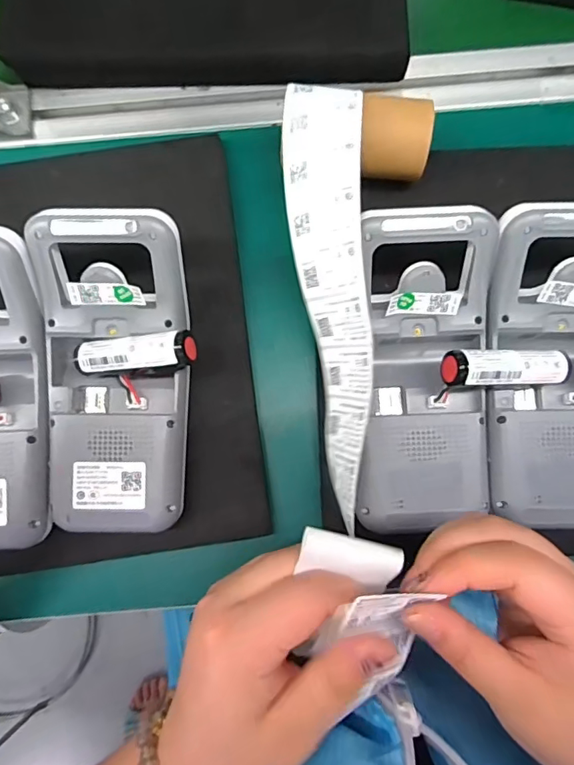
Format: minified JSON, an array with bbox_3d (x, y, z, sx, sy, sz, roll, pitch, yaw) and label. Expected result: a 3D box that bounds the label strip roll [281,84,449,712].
[{"bbox_3d":[0.023,-0.023,0.243,0.042,0.072,0.267,-4,78,-1],"label":"label strip roll"}]

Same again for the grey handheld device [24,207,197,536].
[{"bbox_3d":[-0.091,-0.004,0.265,0.078,0.031,0.167,1,98,0],"label":"grey handheld device"}]

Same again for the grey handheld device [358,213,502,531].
[{"bbox_3d":[0.075,-0.005,0.263,0.070,0.029,0.164,1,97,0],"label":"grey handheld device"}]

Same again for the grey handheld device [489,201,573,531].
[{"bbox_3d":[0.147,-0.007,0.262,0.075,0.030,0.166,-1,97,0],"label":"grey handheld device"}]

